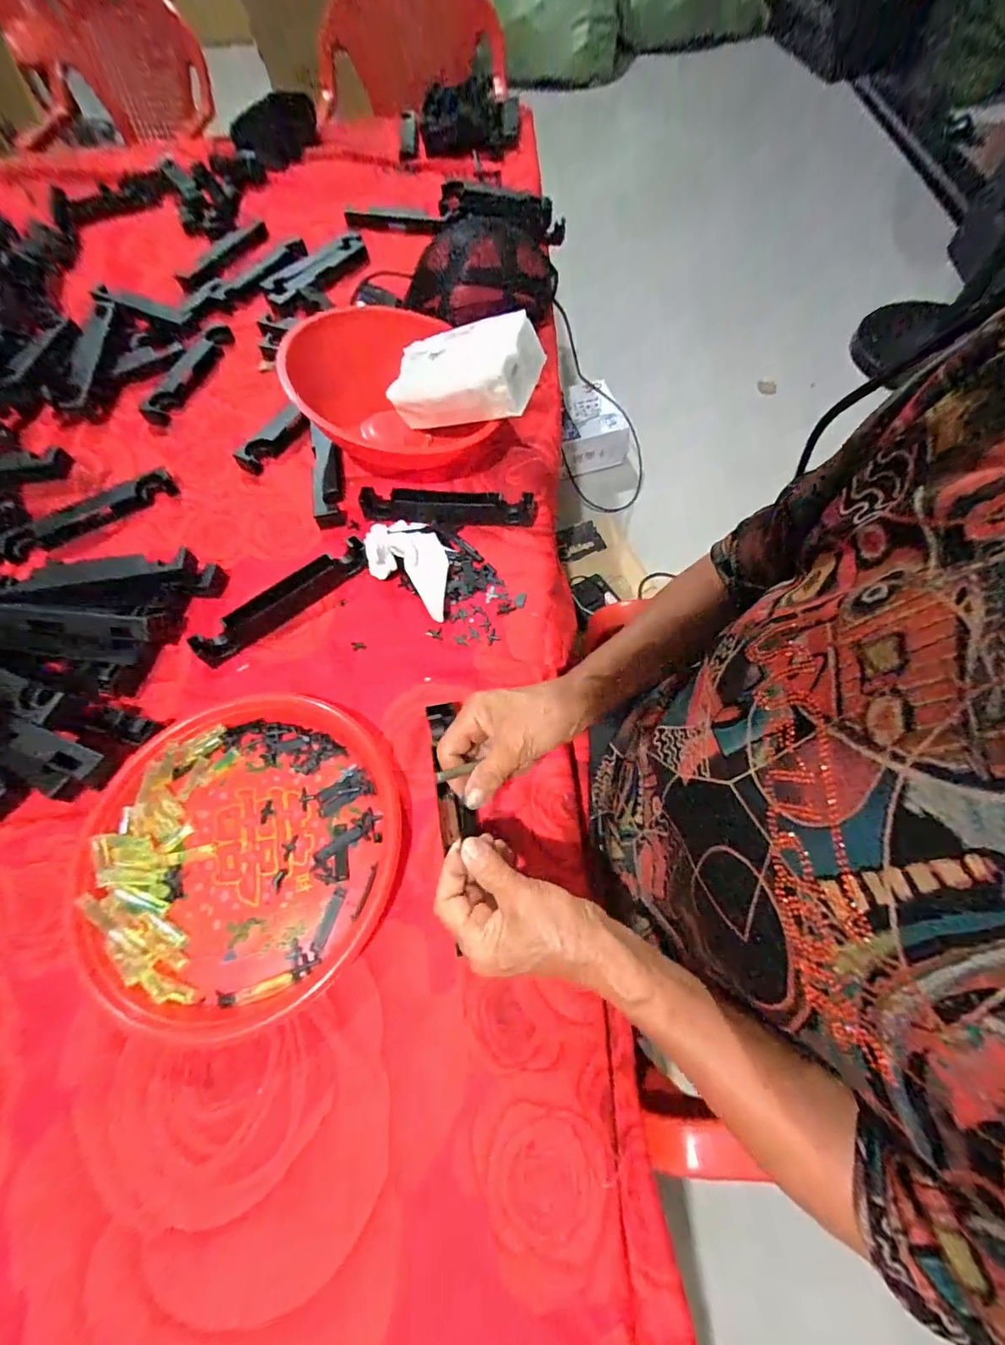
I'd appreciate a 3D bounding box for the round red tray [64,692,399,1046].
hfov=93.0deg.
[{"bbox_3d":[-0.214,0.141,0.384,0.252,0.022,0.239,-1,63,1],"label":"round red tray"}]

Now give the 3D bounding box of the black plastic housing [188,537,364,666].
[{"bbox_3d":[-0.222,-0.075,0.488,0.186,0.027,0.026,-40,69,-17],"label":"black plastic housing"}]

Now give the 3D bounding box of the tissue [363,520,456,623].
[{"bbox_3d":[-0.094,-0.115,0.500,0.083,0.038,0.134,-26,65,-11],"label":"tissue"}]

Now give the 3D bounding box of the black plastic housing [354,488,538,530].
[{"bbox_3d":[-0.060,-0.185,0.533,0.191,0.029,0.031,1,63,2],"label":"black plastic housing"}]

